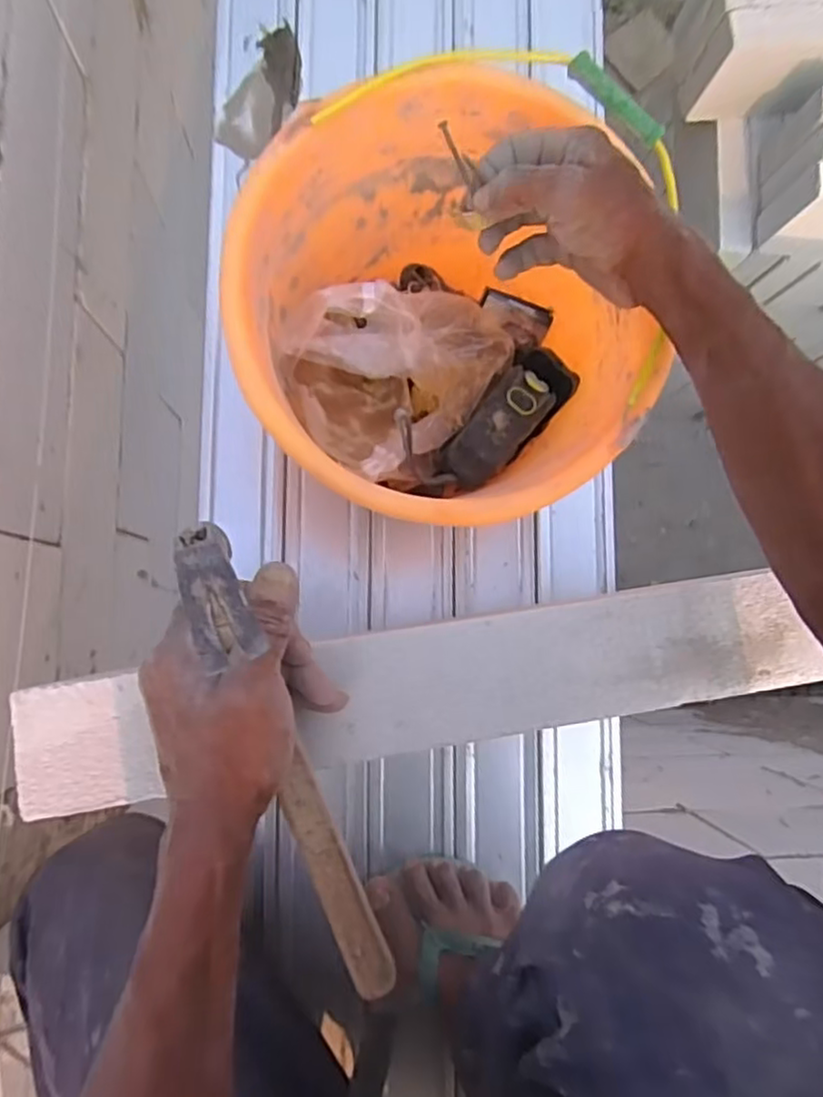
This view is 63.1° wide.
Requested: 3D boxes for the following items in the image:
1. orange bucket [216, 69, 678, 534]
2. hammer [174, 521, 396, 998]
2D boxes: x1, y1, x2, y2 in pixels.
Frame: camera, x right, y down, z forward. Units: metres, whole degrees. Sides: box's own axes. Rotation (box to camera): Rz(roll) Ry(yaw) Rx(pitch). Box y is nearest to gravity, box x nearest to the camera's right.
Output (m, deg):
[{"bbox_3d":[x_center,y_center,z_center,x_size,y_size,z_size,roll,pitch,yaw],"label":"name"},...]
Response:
[{"bbox_3d":[0.022,-0.156,0.507,0.287,0.177,0.279,1,85,-6],"label":"orange bucket"},{"bbox_3d":[-0.063,0.126,0.367,0.027,0.075,0.285,-19,111,-7],"label":"hammer"}]

